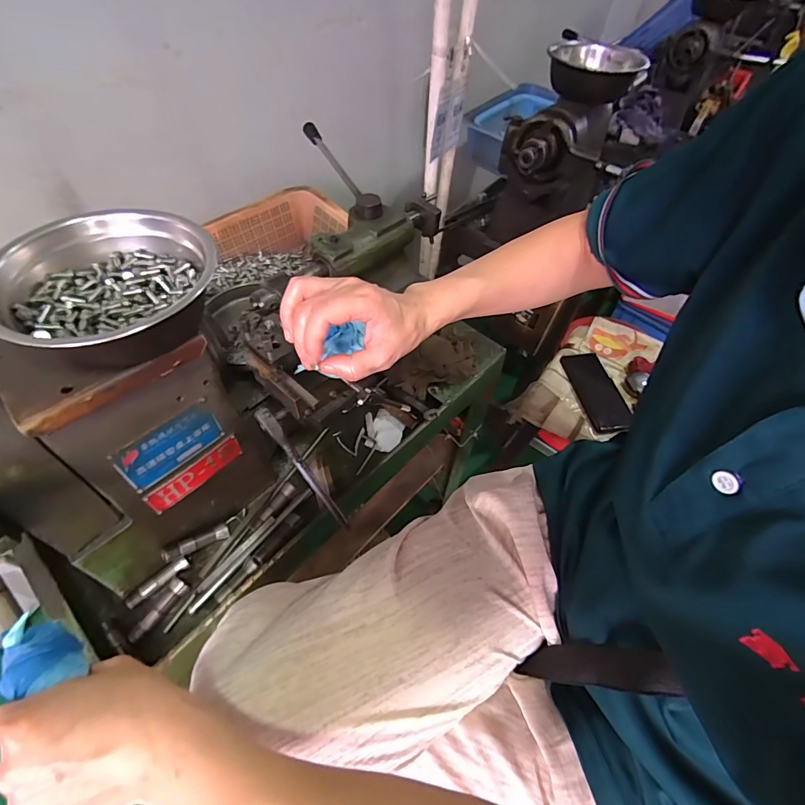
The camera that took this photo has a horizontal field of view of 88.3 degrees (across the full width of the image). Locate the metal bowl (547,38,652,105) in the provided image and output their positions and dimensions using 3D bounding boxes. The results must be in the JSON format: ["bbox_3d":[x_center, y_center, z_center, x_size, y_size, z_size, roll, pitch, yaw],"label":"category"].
[{"bbox_3d":[0.361,-0.631,0.797,0.168,0.061,0.166,11,54,5],"label":"metal bowl"}]

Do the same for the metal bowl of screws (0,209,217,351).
[{"bbox_3d":[-0.244,-0.096,0.348,0.156,0.058,0.168,2,53,-2],"label":"metal bowl of screws"}]

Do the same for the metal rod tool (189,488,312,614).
[{"bbox_3d":[-0.188,0.185,0.534,0.013,0.009,0.194,32,58,19],"label":"metal rod tool"}]

